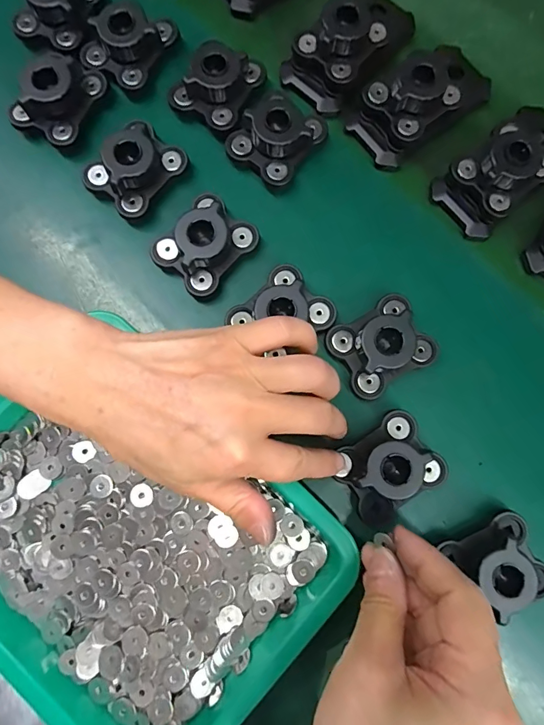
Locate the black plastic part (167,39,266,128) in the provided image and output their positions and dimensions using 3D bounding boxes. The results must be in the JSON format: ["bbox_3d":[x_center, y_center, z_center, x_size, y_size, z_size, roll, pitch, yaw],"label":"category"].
[{"bbox_3d":[-0.037,-0.191,0.273,0.045,0.020,0.054,28,84,5],"label":"black plastic part"}]

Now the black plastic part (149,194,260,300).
[{"bbox_3d":[-0.042,-0.076,0.259,0.045,0.028,0.056,42,85,6],"label":"black plastic part"}]

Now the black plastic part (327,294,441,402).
[{"bbox_3d":[0.069,-0.012,0.249,0.057,0.019,0.048,-31,83,-3],"label":"black plastic part"}]

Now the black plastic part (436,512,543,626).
[{"bbox_3d":[0.130,0.115,0.228,0.051,0.019,0.046,-24,82,-2],"label":"black plastic part"}]

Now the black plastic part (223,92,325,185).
[{"bbox_3d":[0.004,-0.154,0.274,0.049,0.032,0.058,39,85,6],"label":"black plastic part"}]

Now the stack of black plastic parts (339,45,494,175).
[{"bbox_3d":[0.105,-0.191,0.285,0.107,0.043,0.059,-37,84,-7],"label":"stack of black plastic parts"}]

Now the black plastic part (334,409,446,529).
[{"bbox_3d":[0.071,0.062,0.238,0.057,0.021,0.048,-33,81,-8],"label":"black plastic part"}]

